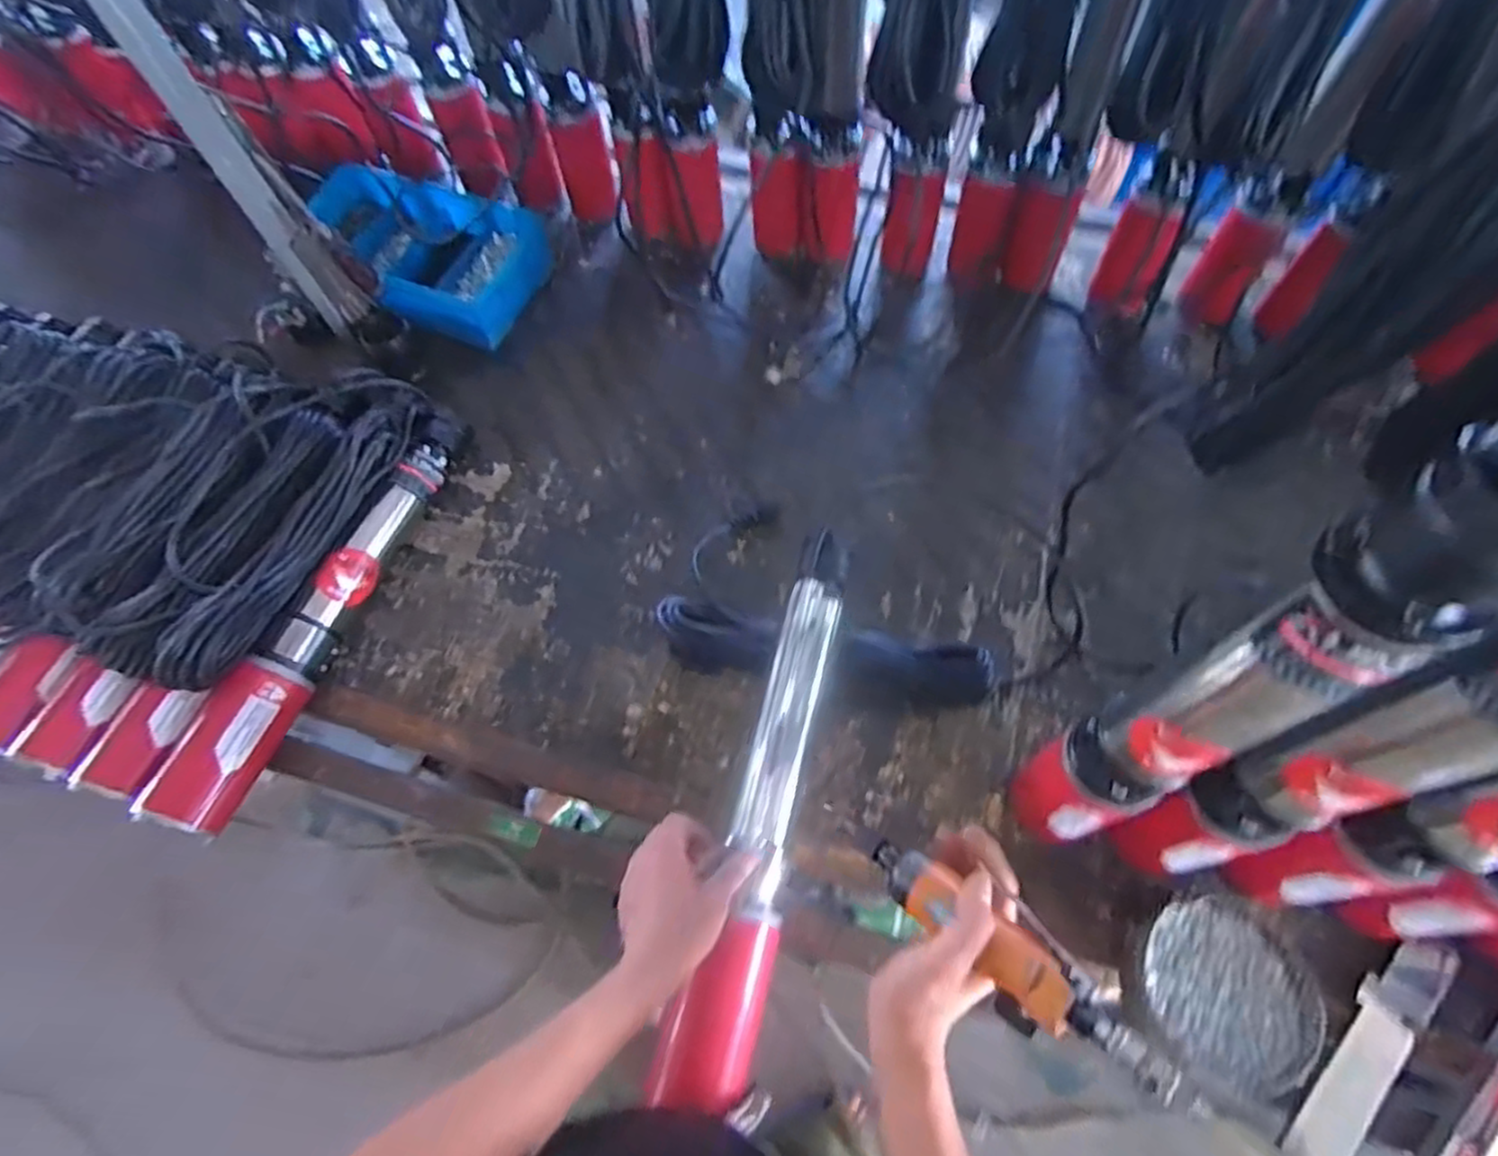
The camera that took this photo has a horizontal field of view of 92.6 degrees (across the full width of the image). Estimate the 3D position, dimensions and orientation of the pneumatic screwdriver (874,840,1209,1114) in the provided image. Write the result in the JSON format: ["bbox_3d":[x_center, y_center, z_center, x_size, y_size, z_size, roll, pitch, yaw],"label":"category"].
[{"bbox_3d":[0.163,0.236,0.445,0.056,0.035,0.211,-43,45,-18],"label":"pneumatic screwdriver"}]

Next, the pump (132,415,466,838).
[{"bbox_3d":[-0.457,0.022,0.795,0.069,0.083,0.512,15,64,11],"label":"pump"}]

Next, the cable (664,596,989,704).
[{"bbox_3d":[0.073,0.081,0.745,0.336,0.069,0.058,10,63,9],"label":"cable"}]

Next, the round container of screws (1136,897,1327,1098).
[{"bbox_3d":[0.402,0.351,0.602,0.136,0.026,0.136,-1,62,2],"label":"round container of screws"}]

